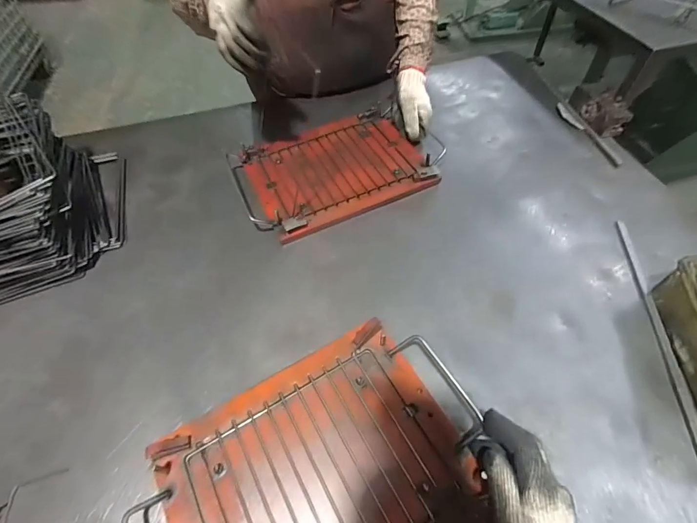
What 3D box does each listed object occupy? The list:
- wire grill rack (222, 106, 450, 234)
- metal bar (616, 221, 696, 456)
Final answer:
[{"bbox_3d":[-0.024,-0.175,0.673,0.344,0.022,0.211,-23,59,-13],"label":"wire grill rack"},{"bbox_3d":[0.410,0.086,0.492,0.014,0.006,0.355,5,57,5],"label":"metal bar"}]

